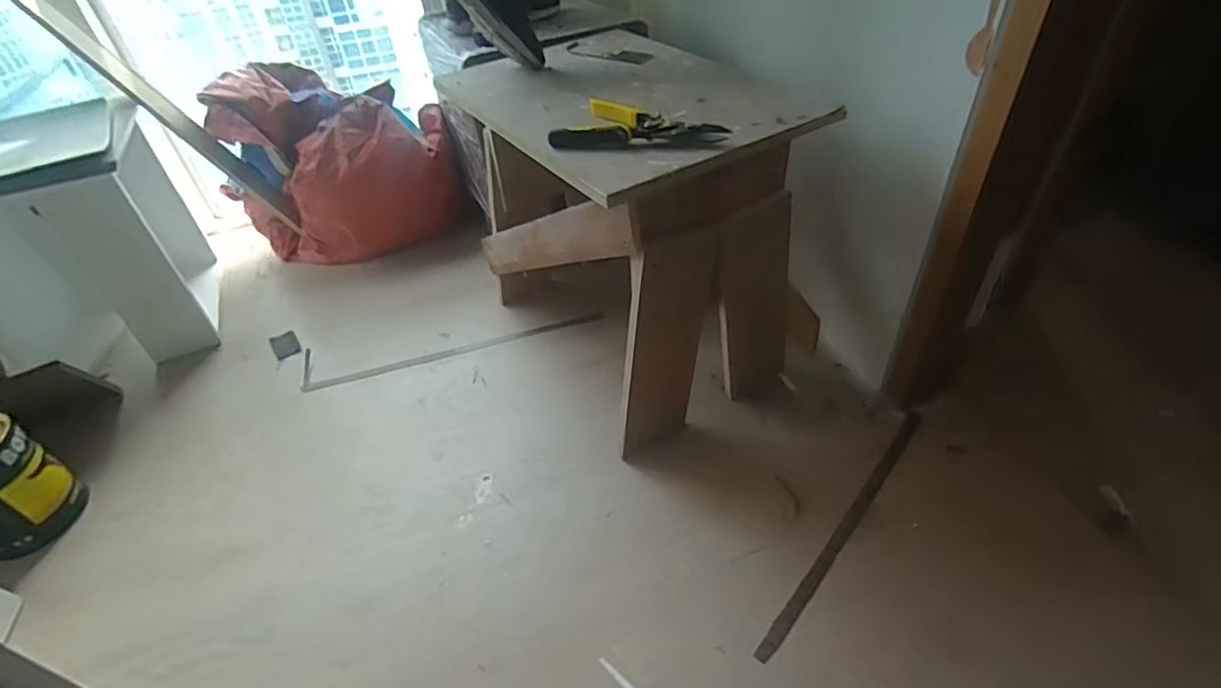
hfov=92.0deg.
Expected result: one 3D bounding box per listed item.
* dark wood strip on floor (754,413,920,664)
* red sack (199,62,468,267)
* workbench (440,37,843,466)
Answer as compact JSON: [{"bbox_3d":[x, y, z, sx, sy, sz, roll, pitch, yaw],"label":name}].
[{"bbox_3d":[0.382,0.280,0.941,0.024,0.013,0.537,28,51,32],"label":"dark wood strip on floor"},{"bbox_3d":[-0.733,-0.487,1.602,0.601,0.443,0.296,-12,42,-7],"label":"red sack"},{"bbox_3d":[0.020,-0.230,1.126,0.401,0.512,0.631,-25,45,-20],"label":"workbench"}]

